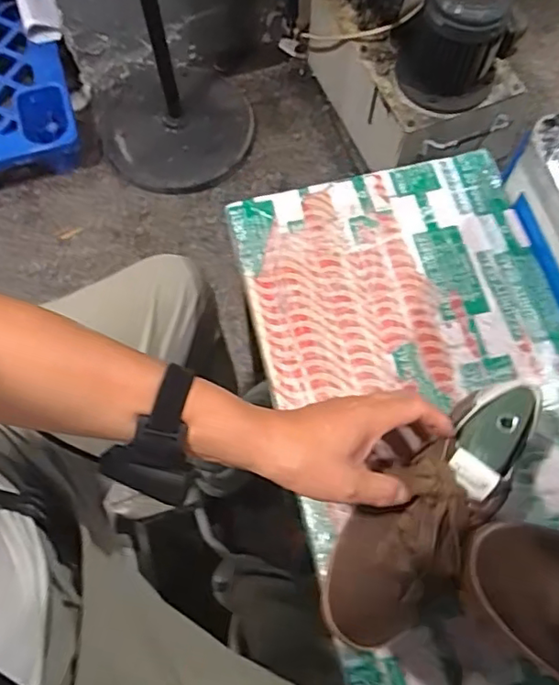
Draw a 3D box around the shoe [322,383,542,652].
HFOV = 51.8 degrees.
[{"bbox_3d":[0.126,0.139,0.471,0.099,0.073,0.248,36,91,13],"label":"shoe"}]

